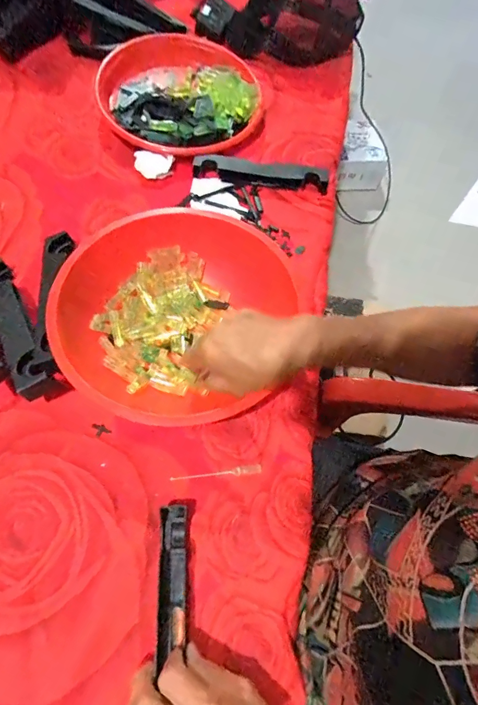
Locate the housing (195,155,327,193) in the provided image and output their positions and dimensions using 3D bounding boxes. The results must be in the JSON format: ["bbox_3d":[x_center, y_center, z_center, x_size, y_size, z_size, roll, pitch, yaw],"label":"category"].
[{"bbox_3d":[0.032,-0.260,0.569,0.193,0.022,0.027,7,64,0],"label":"housing"}]

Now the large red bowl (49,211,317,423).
[{"bbox_3d":[-0.074,-0.041,0.427,0.235,0.075,0.242,1,64,-2],"label":"large red bowl"}]

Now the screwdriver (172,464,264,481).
[{"bbox_3d":[-0.021,0.120,0.388,0.089,0.004,0.009,-7,63,-7],"label":"screwdriver"}]

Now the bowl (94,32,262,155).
[{"bbox_3d":[-0.093,-0.401,0.618,0.256,0.056,0.245,4,64,-1],"label":"bowl"}]

